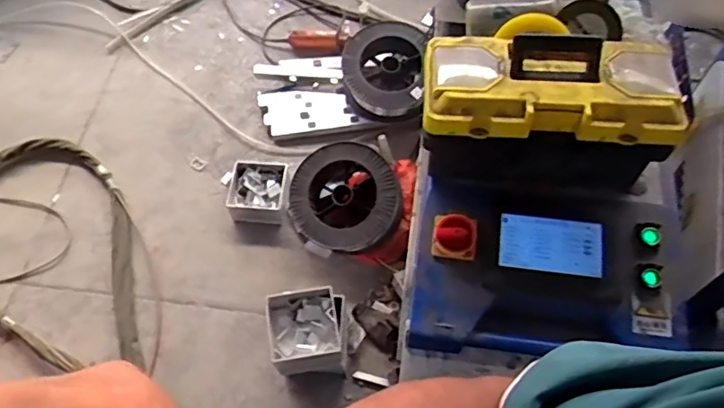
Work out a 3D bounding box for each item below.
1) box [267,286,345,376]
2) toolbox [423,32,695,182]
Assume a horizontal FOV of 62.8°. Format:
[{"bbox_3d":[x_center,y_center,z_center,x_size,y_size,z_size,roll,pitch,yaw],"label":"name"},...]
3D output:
[{"bbox_3d":[-0.121,0.314,1.415,0.184,0.171,0.180,-3,61,1],"label":"box"},{"bbox_3d":[0.276,-0.156,0.895,0.357,0.147,0.176,3,61,4],"label":"toolbox"}]

